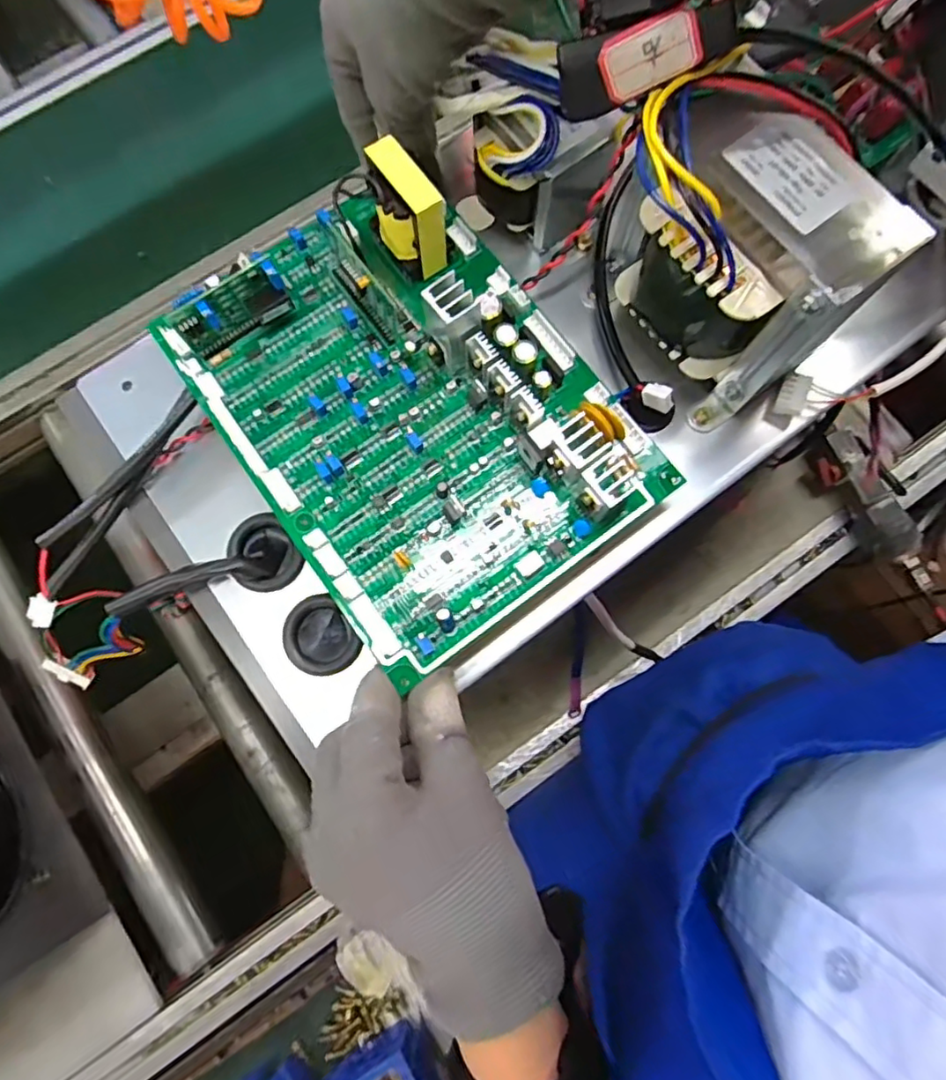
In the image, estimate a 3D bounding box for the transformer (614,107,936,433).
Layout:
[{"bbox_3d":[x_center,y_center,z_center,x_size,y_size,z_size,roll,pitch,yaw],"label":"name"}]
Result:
[{"bbox_3d":[0.125,-0.127,0.283,0.079,0.120,0.098,-37,81,-7],"label":"transformer"}]

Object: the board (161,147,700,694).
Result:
[{"bbox_3d":[-0.032,-0.074,0.291,0.168,0.050,0.232,-36,81,-7],"label":"board"}]

